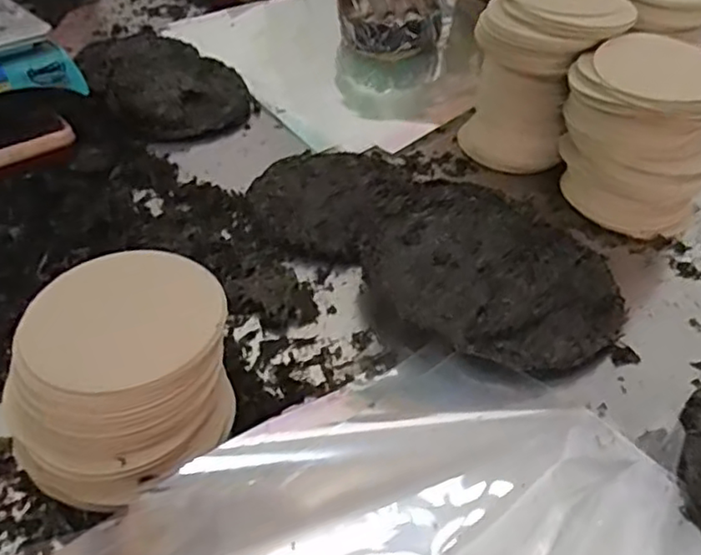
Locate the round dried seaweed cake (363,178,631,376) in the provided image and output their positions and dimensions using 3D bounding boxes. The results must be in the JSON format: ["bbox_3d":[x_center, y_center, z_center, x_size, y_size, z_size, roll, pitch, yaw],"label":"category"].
[{"bbox_3d":[0.146,-0.005,0.658,0.249,0.052,0.196,18,43,14],"label":"round dried seaweed cake"}]

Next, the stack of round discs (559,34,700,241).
[{"bbox_3d":[0.318,-0.156,0.725,0.140,0.199,0.128,-2,42,-5],"label":"stack of round discs"}]

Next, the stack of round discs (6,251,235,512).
[{"bbox_3d":[-0.169,0.074,0.494,0.153,0.110,0.167,2,42,-2],"label":"stack of round discs"}]

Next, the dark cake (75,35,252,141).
[{"bbox_3d":[-0.304,-0.310,1.001,0.205,0.042,0.353,-27,50,-29],"label":"dark cake"}]

